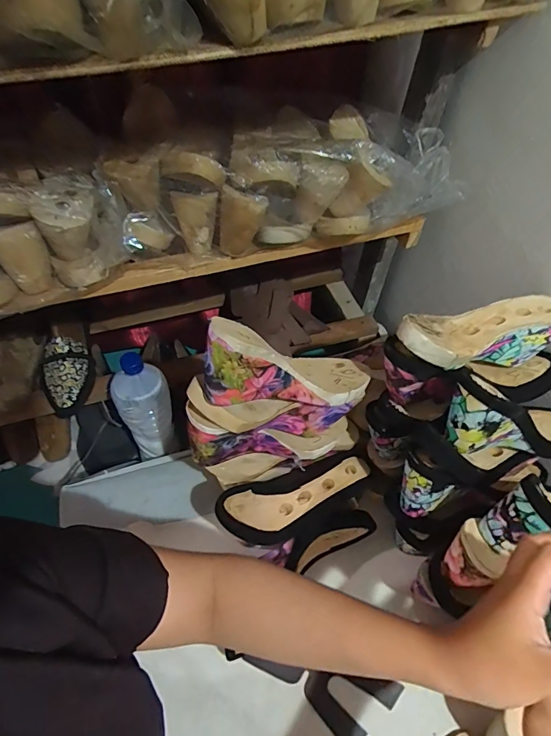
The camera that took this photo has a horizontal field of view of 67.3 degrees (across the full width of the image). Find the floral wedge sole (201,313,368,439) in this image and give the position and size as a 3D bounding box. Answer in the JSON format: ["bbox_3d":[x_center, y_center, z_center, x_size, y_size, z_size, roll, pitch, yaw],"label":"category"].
[{"bbox_3d":[0.003,0.012,0.497,0.121,0.246,0.080,-43,53,20],"label":"floral wedge sole"}]

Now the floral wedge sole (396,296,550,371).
[{"bbox_3d":[0.250,-0.043,0.516,0.232,0.078,0.077,-14,53,-14],"label":"floral wedge sole"}]

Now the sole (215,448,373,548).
[{"bbox_3d":[0.029,0.182,0.595,0.226,0.102,0.092,-24,56,-21],"label":"sole"}]

